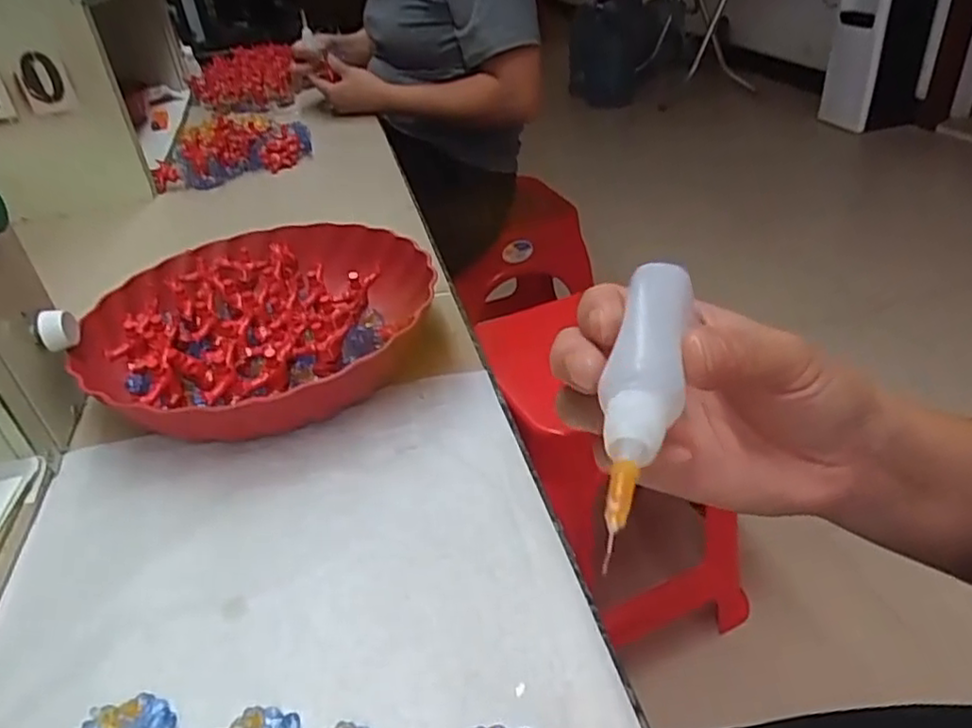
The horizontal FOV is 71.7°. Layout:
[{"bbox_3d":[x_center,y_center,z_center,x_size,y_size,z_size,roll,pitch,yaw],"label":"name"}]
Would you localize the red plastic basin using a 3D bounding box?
[{"bbox_3d":[-0.161,-0.029,0.491,0.232,0.058,0.232,-3,34,2],"label":"red plastic basin"}]

